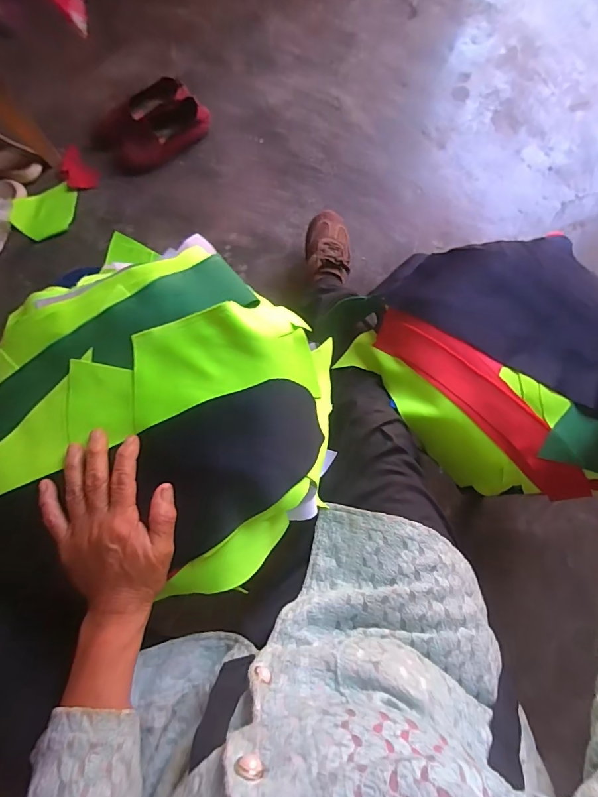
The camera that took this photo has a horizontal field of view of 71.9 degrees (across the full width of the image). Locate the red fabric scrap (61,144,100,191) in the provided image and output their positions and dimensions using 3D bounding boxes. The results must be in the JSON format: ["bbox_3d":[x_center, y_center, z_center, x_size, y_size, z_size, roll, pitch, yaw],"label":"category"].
[{"bbox_3d":[-0.519,-0.530,0.963,0.071,0.022,0.106,-44,84,-6],"label":"red fabric scrap"}]

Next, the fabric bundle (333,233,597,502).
[{"bbox_3d":[0.272,-0.061,0.562,0.353,0.109,0.326,36,83,5],"label":"fabric bundle"}]

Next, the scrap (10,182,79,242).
[{"bbox_3d":[-0.575,-0.427,0.948,0.150,0.042,0.105,-36,84,-5],"label":"scrap"}]

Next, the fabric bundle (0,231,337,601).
[{"bbox_3d":[-0.143,0.013,0.429,0.345,0.093,0.332,11,82,1],"label":"fabric bundle"}]

